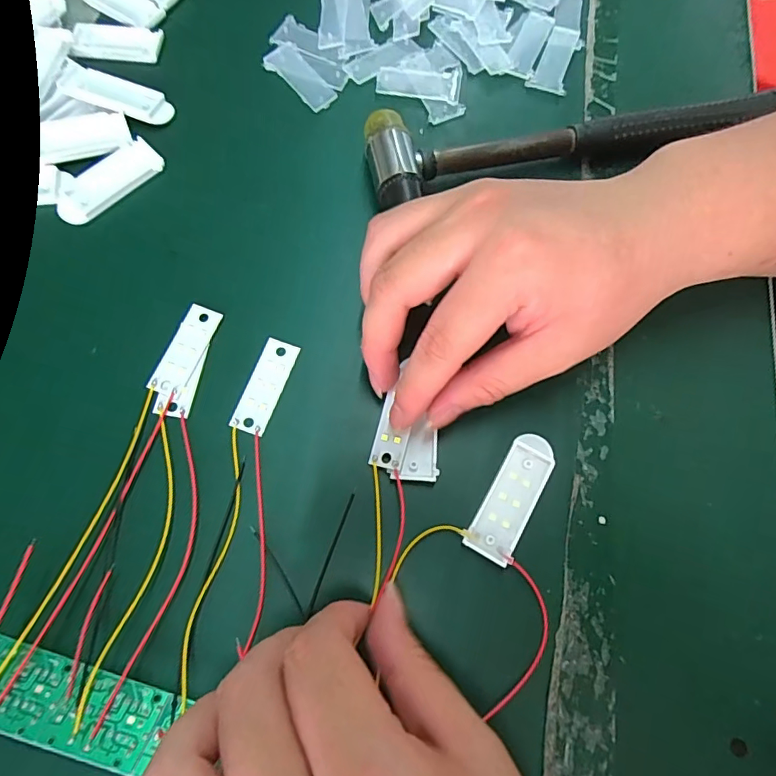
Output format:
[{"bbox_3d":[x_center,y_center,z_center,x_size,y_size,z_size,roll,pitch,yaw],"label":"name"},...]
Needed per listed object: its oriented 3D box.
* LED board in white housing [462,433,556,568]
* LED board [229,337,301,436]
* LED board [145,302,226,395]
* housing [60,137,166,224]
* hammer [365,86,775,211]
[{"bbox_3d":[0.054,0.047,0.216,0.020,0.006,0.057,29,74,8],"label":"LED board in white housing"},{"bbox_3d":[-0.057,-0.002,0.231,0.017,0.004,0.046,19,73,5],"label":"LED board"},{"bbox_3d":[-0.096,-0.019,0.235,0.017,0.004,0.045,20,73,5],"label":"LED board"},{"bbox_3d":[-0.148,-0.109,0.263,0.057,0.005,0.024,-40,77,-12],"label":"housing"},{"bbox_3d":[0.105,-0.133,0.265,0.231,0.024,0.055,-9,73,-4],"label":"hammer"}]

